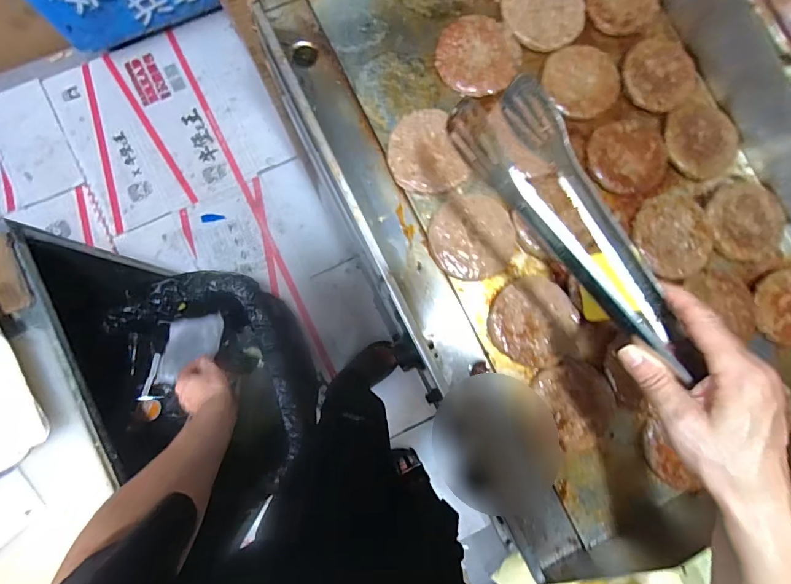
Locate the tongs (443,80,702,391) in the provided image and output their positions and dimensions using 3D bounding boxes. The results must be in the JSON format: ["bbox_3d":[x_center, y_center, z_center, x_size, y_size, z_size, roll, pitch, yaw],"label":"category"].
[{"bbox_3d":[0.139,-0.047,0.300,0.073,0.054,0.243,-36,87,0],"label":"tongs"}]

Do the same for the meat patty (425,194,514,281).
[{"bbox_3d":[0.089,-0.062,0.471,0.096,0.018,0.093,0,85,-5],"label":"meat patty"}]

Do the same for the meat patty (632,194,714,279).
[{"bbox_3d":[0.332,-0.068,0.481,0.088,0.010,0.099,-25,88,-7],"label":"meat patty"}]

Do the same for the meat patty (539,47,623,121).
[{"bbox_3d":[0.223,-0.251,0.484,0.090,0.009,0.080,8,84,-4],"label":"meat patty"}]

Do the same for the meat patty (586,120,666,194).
[{"bbox_3d":[0.282,-0.163,0.487,0.093,0.011,0.085,0,87,1],"label":"meat patty"}]

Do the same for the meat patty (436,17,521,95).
[{"bbox_3d":[0.100,-0.286,0.489,0.098,0.011,0.097,0,85,-5],"label":"meat patty"}]

